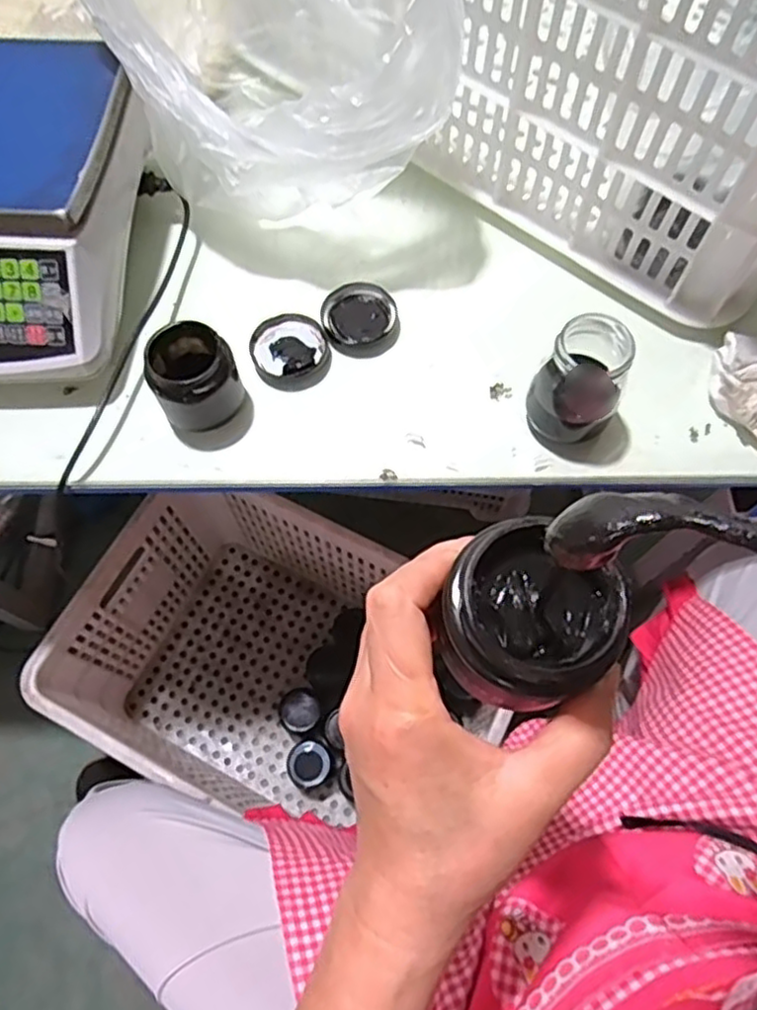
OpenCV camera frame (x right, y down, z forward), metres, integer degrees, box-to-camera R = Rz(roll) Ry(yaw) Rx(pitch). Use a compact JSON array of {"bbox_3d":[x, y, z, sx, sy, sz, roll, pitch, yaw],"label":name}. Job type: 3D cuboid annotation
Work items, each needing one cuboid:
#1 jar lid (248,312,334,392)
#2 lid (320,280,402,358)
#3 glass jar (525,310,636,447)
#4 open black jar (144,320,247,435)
[{"bbox_3d":[-0.075,-0.130,0.572,0.064,0.015,0.065,0,66,0],"label":"jar lid"},{"bbox_3d":[-0.015,-0.160,0.581,0.065,0.014,0.071,0,66,0],"label":"lid"},{"bbox_3d":[0.150,-0.090,0.507,0.060,0.093,0.056,0,66,0],"label":"glass jar"},{"bbox_3d":[-0.144,-0.102,0.528,0.063,0.063,0.064,0,66,0],"label":"open black jar"}]

